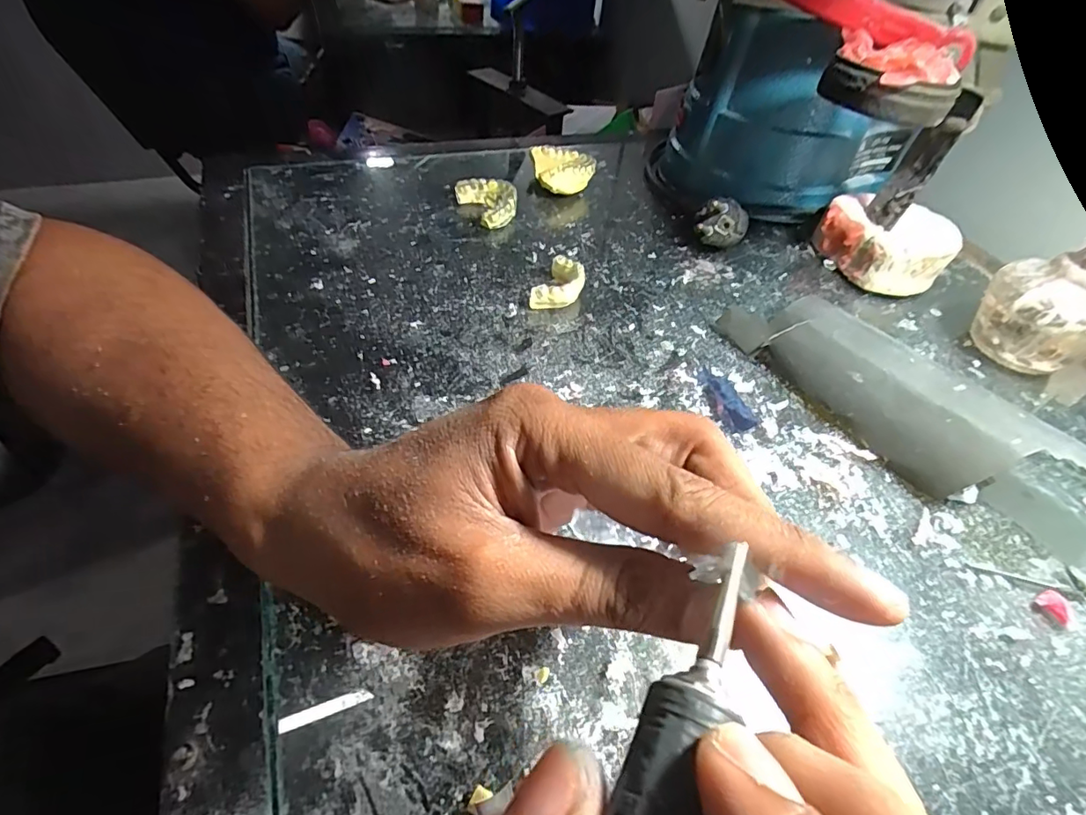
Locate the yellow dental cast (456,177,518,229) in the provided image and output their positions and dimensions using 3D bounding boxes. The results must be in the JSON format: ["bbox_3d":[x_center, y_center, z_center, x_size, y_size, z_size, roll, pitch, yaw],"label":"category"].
[{"bbox_3d":[-0.042,-0.169,0.414,0.039,0.019,0.051,-23,55,-24],"label":"yellow dental cast"}]

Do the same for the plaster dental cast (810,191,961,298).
[{"bbox_3d":[0.263,-0.128,0.396,0.093,0.046,0.076,30,52,19],"label":"plaster dental cast"}]

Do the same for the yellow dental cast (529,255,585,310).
[{"bbox_3d":[0.012,-0.084,0.347,0.028,0.017,0.046,20,50,12],"label":"yellow dental cast"}]

